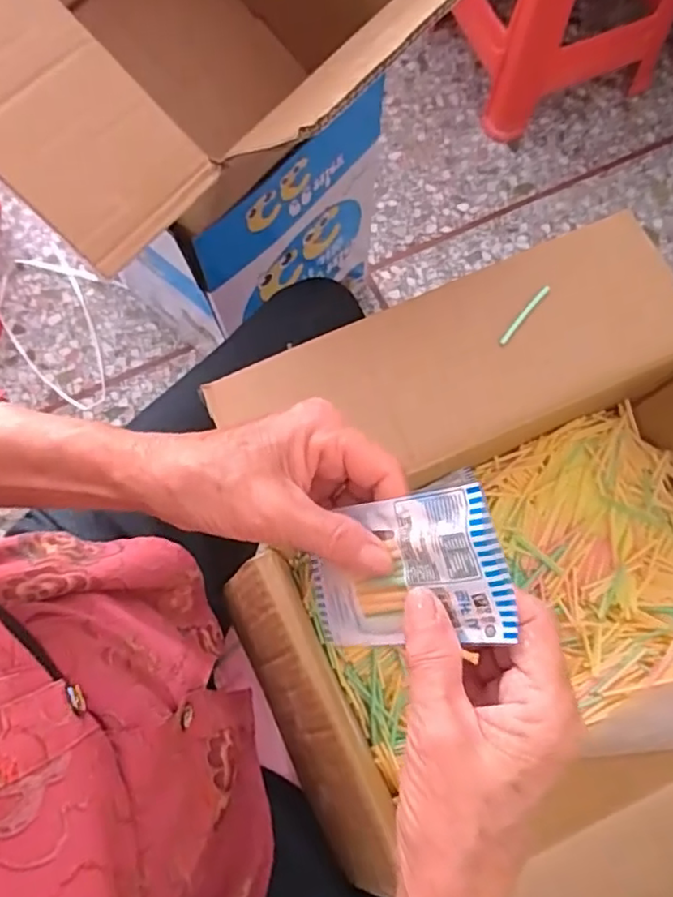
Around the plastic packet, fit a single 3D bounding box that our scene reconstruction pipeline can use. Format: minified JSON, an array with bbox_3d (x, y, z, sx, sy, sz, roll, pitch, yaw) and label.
[{"bbox_3d":[0.027,0.055,0.277,0.098,0.009,0.064,-16,87,40],"label":"plastic packet"}]

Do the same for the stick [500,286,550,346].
[{"bbox_3d":[0.149,-0.106,0.499,0.007,0.007,0.059,38,79,9],"label":"stick"}]

